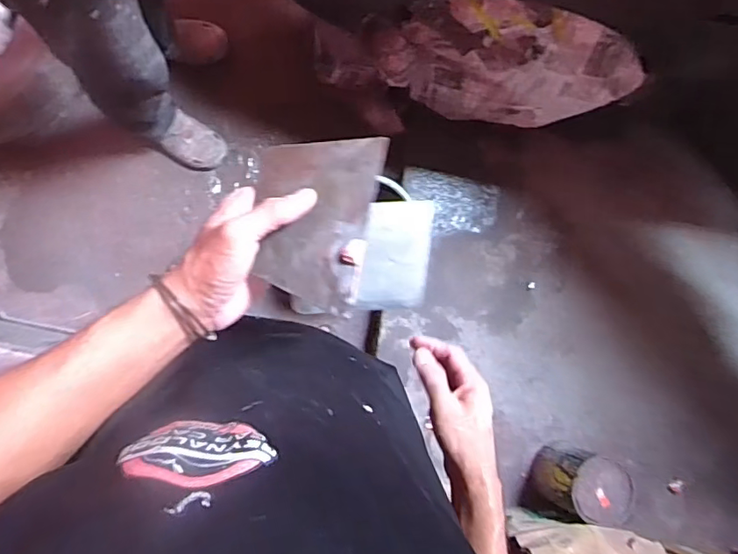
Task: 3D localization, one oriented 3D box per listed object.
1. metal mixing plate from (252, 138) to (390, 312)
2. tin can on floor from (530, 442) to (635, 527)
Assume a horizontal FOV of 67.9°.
[{"bbox_3d":[-0.046,-0.049,0.436,0.094,0.007,0.131,12,91,6],"label":"metal mixing plate"},{"bbox_3d":[0.472,0.456,1.228,0.118,0.236,0.149,30,85,-8],"label":"tin can on floor"}]

